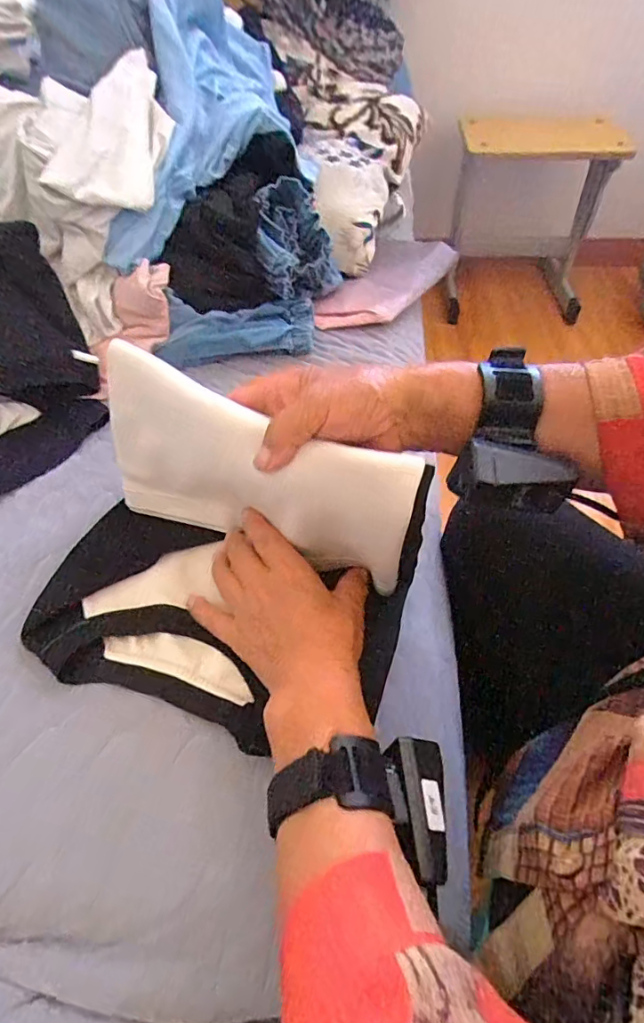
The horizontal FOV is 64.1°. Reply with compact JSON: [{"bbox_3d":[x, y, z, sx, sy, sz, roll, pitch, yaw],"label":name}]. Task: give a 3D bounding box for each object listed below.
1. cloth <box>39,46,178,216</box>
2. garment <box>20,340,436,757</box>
[{"bbox_3d":[-0.215,-0.387,0.514,0.113,0.019,0.175,7,79,-24],"label":"cloth"},{"bbox_3d":[-0.082,0.031,0.336,0.246,0.154,0.178,23,56,19],"label":"garment"}]

